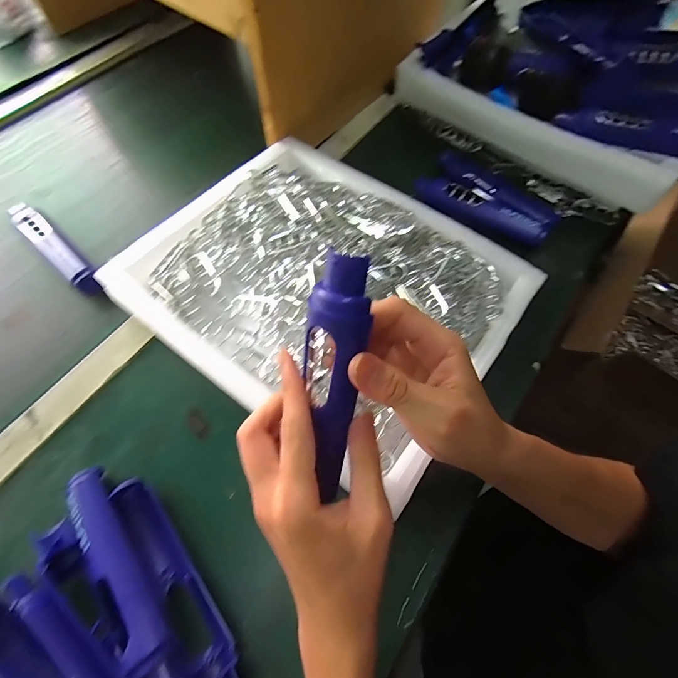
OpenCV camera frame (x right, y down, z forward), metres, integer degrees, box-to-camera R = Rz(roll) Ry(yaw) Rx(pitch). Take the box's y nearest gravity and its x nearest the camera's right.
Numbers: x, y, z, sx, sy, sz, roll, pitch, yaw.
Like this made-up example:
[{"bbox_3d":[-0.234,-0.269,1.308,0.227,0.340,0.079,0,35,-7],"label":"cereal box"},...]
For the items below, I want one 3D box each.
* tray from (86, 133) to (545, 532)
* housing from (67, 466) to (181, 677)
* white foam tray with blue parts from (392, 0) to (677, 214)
[{"bbox_3d":[-0.013,-0.065,0.362,0.351,0.044,0.286,36,69,15],"label":"tray"},{"bbox_3d":[-0.162,0.172,0.272,0.028,0.024,0.170,-35,70,-16],"label":"housing"},{"bbox_3d":[0.326,-0.368,0.487,0.364,0.086,0.352,37,69,15],"label":"white foam tray with blue parts"}]

